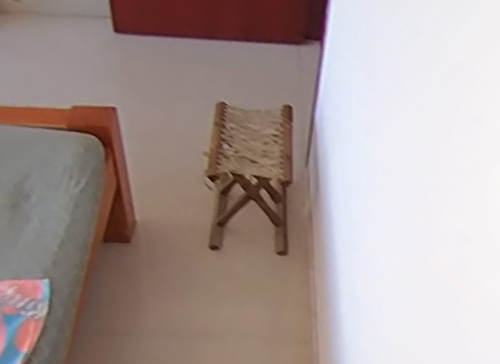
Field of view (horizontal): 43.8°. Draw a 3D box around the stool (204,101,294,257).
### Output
[{"bbox_3d":[0.006,-0.006,1.775,0.228,0.345,0.262,4,47,3],"label":"stool"}]

